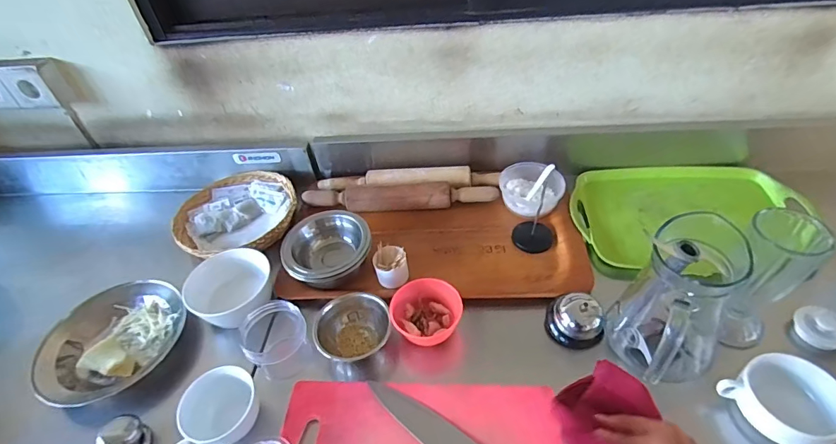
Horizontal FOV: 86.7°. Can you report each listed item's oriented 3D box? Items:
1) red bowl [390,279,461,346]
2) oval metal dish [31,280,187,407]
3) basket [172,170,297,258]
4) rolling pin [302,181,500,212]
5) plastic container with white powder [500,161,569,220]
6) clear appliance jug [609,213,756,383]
[{"bbox_3d":[0.012,0.134,0.663,0.102,0.051,0.089,0,44,7],"label":"red bowl"},{"bbox_3d":[-0.484,0.188,0.702,0.184,0.055,0.204,11,48,15],"label":"oval metal dish"},{"bbox_3d":[-0.364,-0.015,0.889,0.240,0.039,0.220,-2,46,3],"label":"basket"},{"bbox_3d":[-0.035,-0.042,0.839,0.362,0.043,0.053,-3,44,4],"label":"rolling pin"},{"bbox_3d":[0.209,-0.056,0.820,0.106,0.065,0.101,-4,44,4],"label":"plastic container with white powder"},{"bbox_3d":[0.325,0.103,0.548,0.101,0.213,0.119,-29,48,-22],"label":"clear appliance jug"}]

